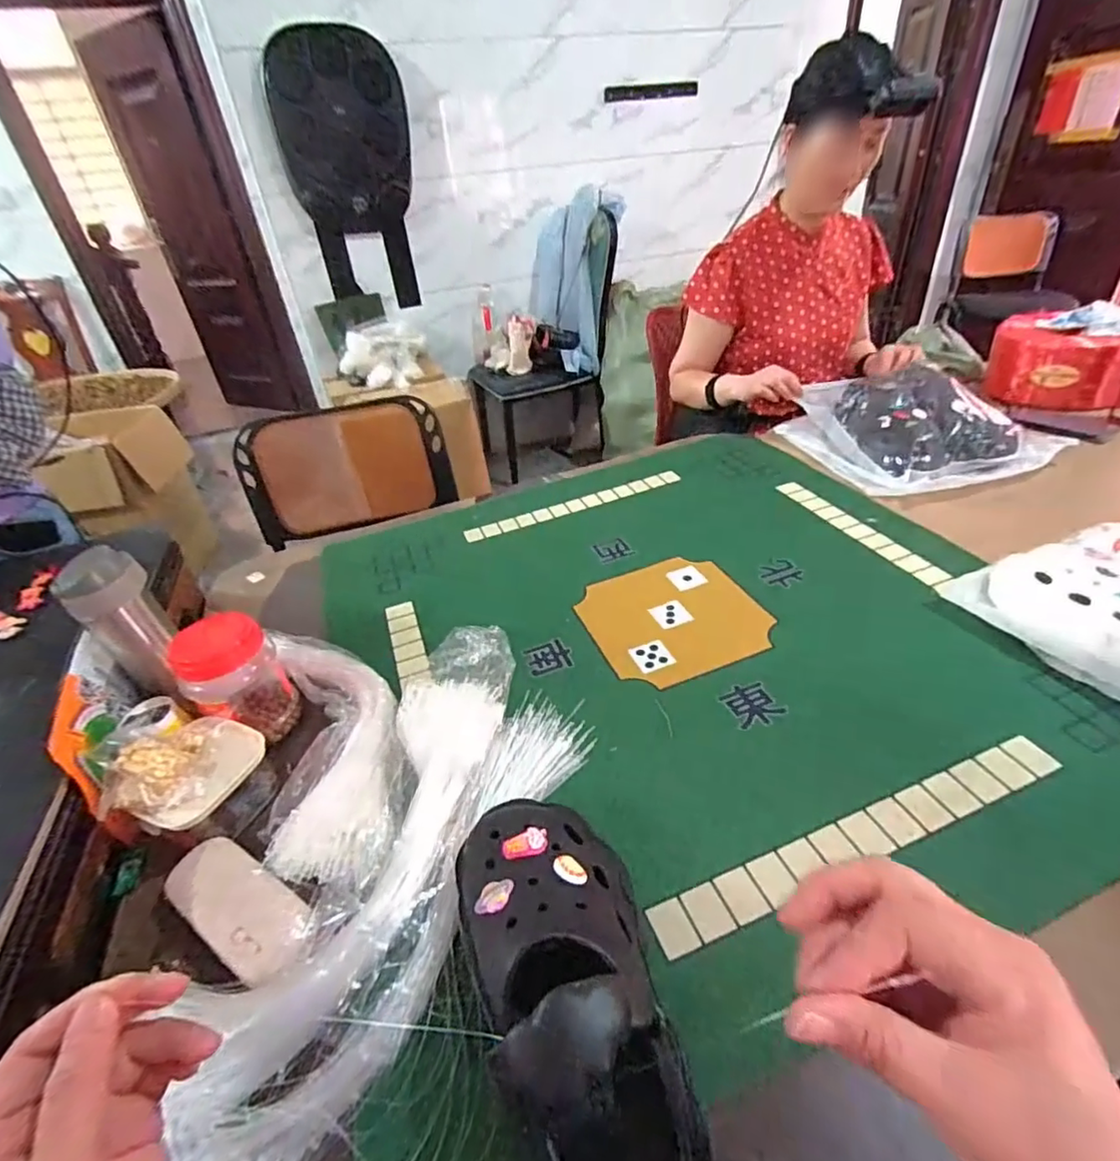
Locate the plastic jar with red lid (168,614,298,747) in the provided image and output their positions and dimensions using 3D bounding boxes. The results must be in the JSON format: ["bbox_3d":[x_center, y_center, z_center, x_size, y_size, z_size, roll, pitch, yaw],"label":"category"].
[{"bbox_3d":[-0.354,0.108,0.625,0.093,0.142,0.080,-29,42,-29],"label":"plastic jar with red lid"}]

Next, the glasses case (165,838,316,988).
[{"bbox_3d":[-0.270,0.264,0.472,0.147,0.026,0.059,18,42,29],"label":"glasses case"}]

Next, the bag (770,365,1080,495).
[{"bbox_3d":[0.632,-0.302,1.039,0.342,0.108,0.375,-13,36,-10],"label":"bag"}]

